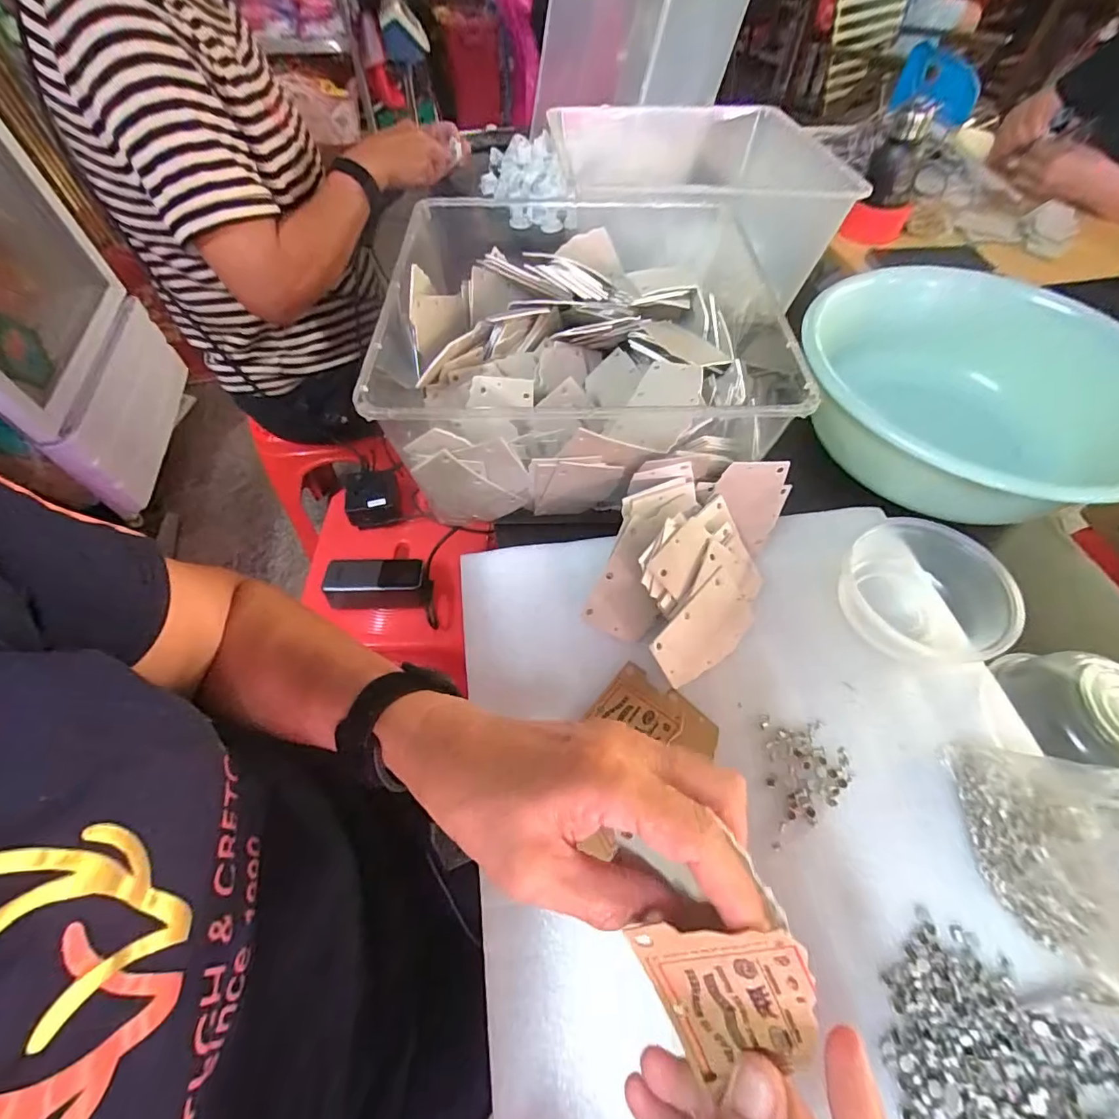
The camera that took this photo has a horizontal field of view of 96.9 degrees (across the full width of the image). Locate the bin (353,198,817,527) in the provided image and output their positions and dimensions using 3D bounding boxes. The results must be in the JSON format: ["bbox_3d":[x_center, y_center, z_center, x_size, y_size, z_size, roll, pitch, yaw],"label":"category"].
[{"bbox_3d":[0.028,-0.169,0.441,0.326,0.130,0.278,-2,57,-2],"label":"bin"}]

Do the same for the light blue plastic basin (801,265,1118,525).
[{"bbox_3d":[0.363,-0.145,0.455,0.264,0.104,0.240,0,57,0],"label":"light blue plastic basin"}]

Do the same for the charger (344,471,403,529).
[{"bbox_3d":[-0.289,-0.098,0.769,0.082,0.054,0.081,-10,58,-7],"label":"charger"}]

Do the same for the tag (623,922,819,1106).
[{"bbox_3d":[0.062,0.157,0.176,0.054,0.073,0.004,-20,13,14],"label":"tag"}]

